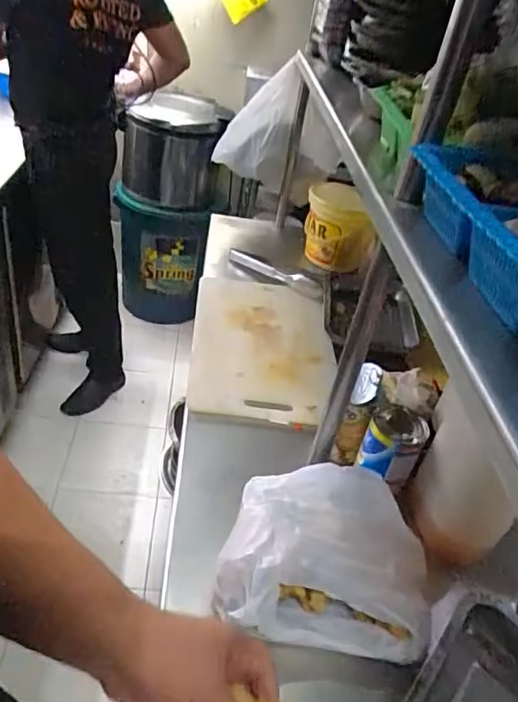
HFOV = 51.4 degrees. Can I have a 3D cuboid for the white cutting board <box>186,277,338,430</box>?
[{"bbox_3d":[0.004,-0.016,0.962,0.239,0.027,0.394,7,36,-7],"label":"white cutting board"}]

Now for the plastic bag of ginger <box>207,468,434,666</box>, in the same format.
[{"bbox_3d":[0.069,0.214,0.576,0.214,0.075,0.190,10,36,0],"label":"plastic bag of ginger"}]

